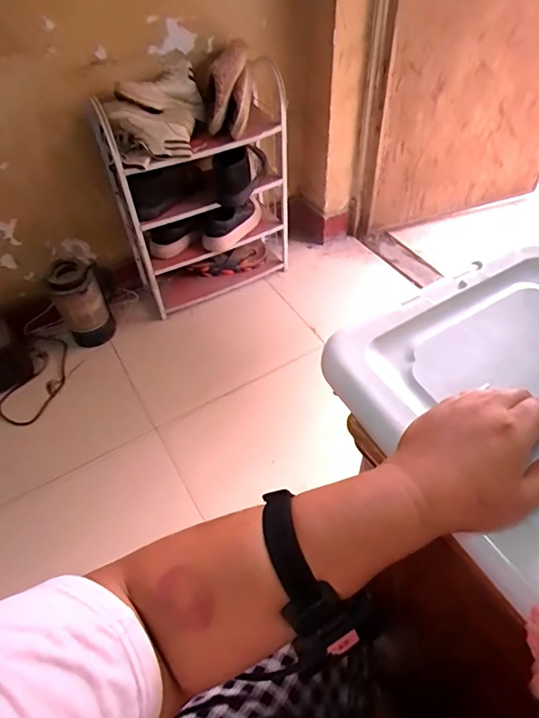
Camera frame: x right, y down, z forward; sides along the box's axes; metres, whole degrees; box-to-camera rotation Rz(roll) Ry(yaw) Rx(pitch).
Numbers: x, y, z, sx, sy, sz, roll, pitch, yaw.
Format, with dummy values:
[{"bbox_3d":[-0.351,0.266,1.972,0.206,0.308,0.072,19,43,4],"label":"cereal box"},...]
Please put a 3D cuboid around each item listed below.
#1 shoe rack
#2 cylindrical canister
[{"bbox_3d":[-0.200,-0.540,1.530,0.561,0.674,0.251,-22,52,-14],"label":"shoe rack"},{"bbox_3d":[-0.588,-0.168,1.482,0.138,0.268,0.126,-19,52,-12],"label":"cylindrical canister"}]

